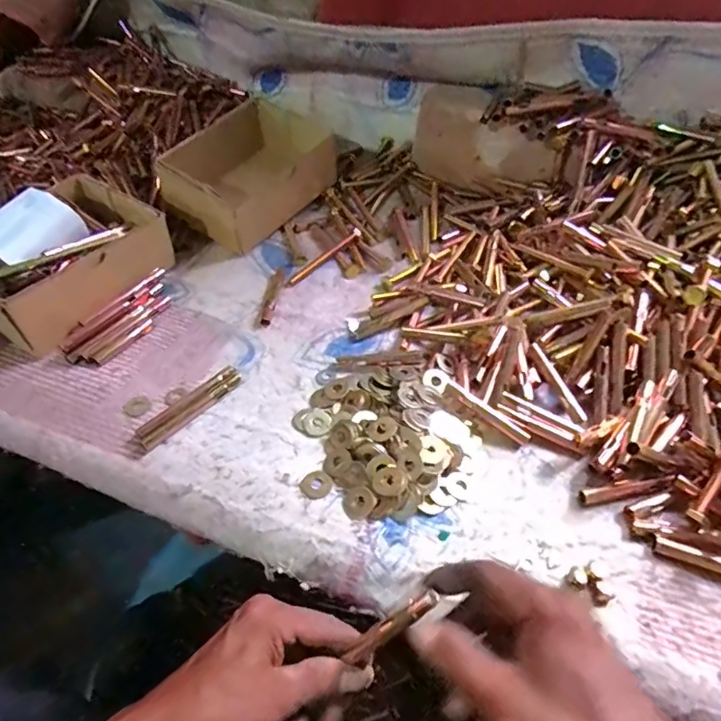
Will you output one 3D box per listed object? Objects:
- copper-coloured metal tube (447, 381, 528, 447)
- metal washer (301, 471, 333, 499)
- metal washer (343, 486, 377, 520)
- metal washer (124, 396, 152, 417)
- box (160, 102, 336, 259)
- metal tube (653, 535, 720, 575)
[{"bbox_3d":[0.112,0.047,0.451,0.082,0.008,0.012,37,56,10],"label":"copper-coloured metal tube"},{"bbox_3d":[-0.036,0.101,0.414,0.025,0.004,0.024,-36,57,-28],"label":"metal washer"},{"bbox_3d":[-0.001,0.112,0.401,0.024,0.004,0.025,-5,65,11],"label":"metal washer"},{"bbox_3d":[-0.201,0.042,0.459,0.023,0.004,0.018,-33,73,-24],"label":"metal washer"},{"bbox_3d":[-0.124,-0.232,0.634,0.131,0.098,0.194,27,53,22],"label":"box"},{"bbox_3d":[0.259,0.147,0.369,0.084,0.011,0.015,17,50,16],"label":"metal tube"}]

